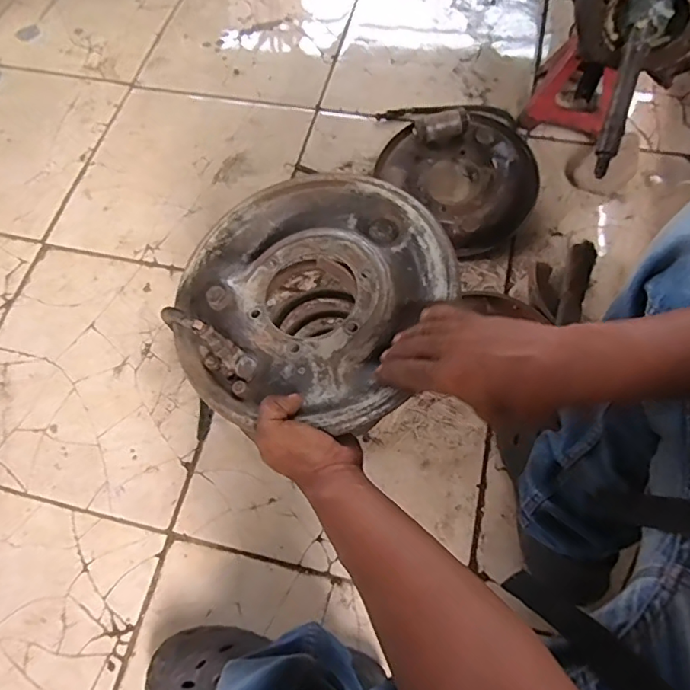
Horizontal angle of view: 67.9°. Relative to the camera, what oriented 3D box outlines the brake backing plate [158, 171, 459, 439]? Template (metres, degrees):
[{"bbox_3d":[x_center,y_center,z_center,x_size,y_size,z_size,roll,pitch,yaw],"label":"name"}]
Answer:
[{"bbox_3d":[-0.039,-0.048,0.493,0.244,0.057,0.258,-1,69,3],"label":"brake backing plate"}]

